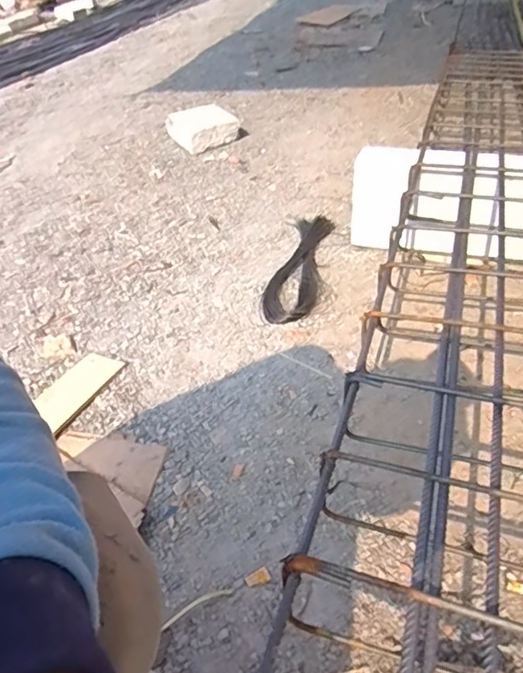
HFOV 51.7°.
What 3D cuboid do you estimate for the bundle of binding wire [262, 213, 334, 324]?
[{"bbox_3d":[0.086,-0.160,1.204,0.113,0.027,0.398,5,40,12],"label":"bundle of binding wire"}]

